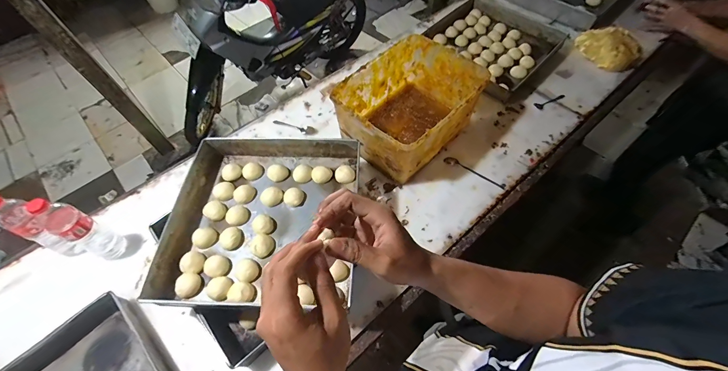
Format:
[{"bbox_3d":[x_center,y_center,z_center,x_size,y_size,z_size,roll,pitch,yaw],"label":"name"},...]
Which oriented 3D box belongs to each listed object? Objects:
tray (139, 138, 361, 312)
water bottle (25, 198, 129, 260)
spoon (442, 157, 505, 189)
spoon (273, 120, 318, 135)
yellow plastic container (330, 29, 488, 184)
[{"bbox_3d":[-0.223,0.063,0.718,0.405,0.073,0.394,-1,58,2],"label":"tray"},{"bbox_3d":[-0.645,0.098,0.695,0.084,0.218,0.070,23,62,16],"label":"water bottle"},{"bbox_3d":[0.310,-0.039,0.863,0.179,0.005,0.023,31,64,19],"label":"spoon"},{"bbox_3d":[-0.222,-0.190,0.977,0.155,0.010,0.036,19,60,13],"label":"spoon"},{"bbox_3d":[0.125,-0.217,0.869,0.288,0.179,0.364,37,67,23],"label":"yellow plastic container"}]

